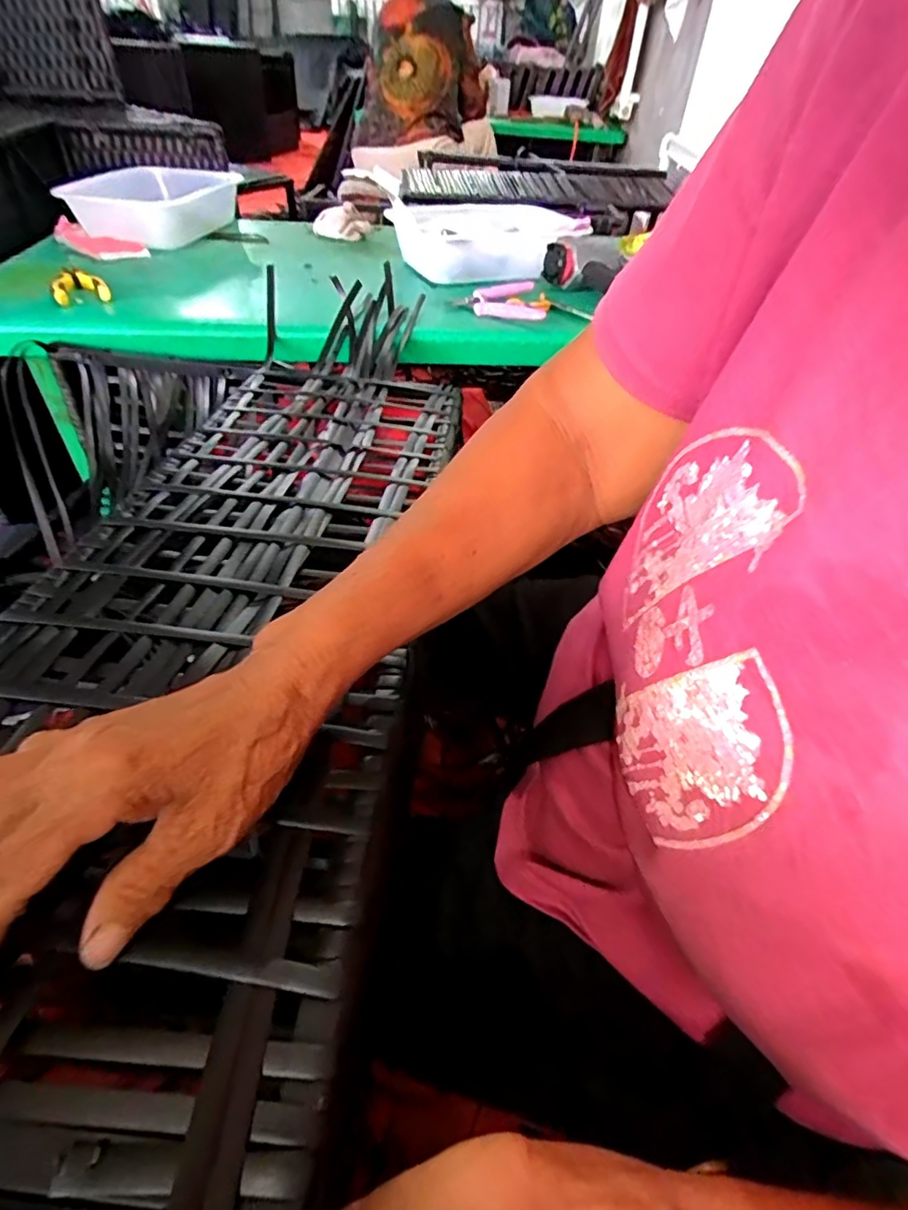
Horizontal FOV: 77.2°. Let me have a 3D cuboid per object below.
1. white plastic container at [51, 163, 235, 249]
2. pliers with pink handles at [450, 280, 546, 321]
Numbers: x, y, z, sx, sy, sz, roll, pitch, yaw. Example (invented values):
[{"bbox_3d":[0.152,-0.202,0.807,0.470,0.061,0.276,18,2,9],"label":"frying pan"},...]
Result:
[{"bbox_3d":[-0.483,-0.647,0.931,0.208,0.073,0.288,13,46,9],"label":"white plastic container"},{"bbox_3d":[0.060,-0.428,0.795,0.118,0.014,0.163,1,45,-3],"label":"pliers with pink handles"}]

